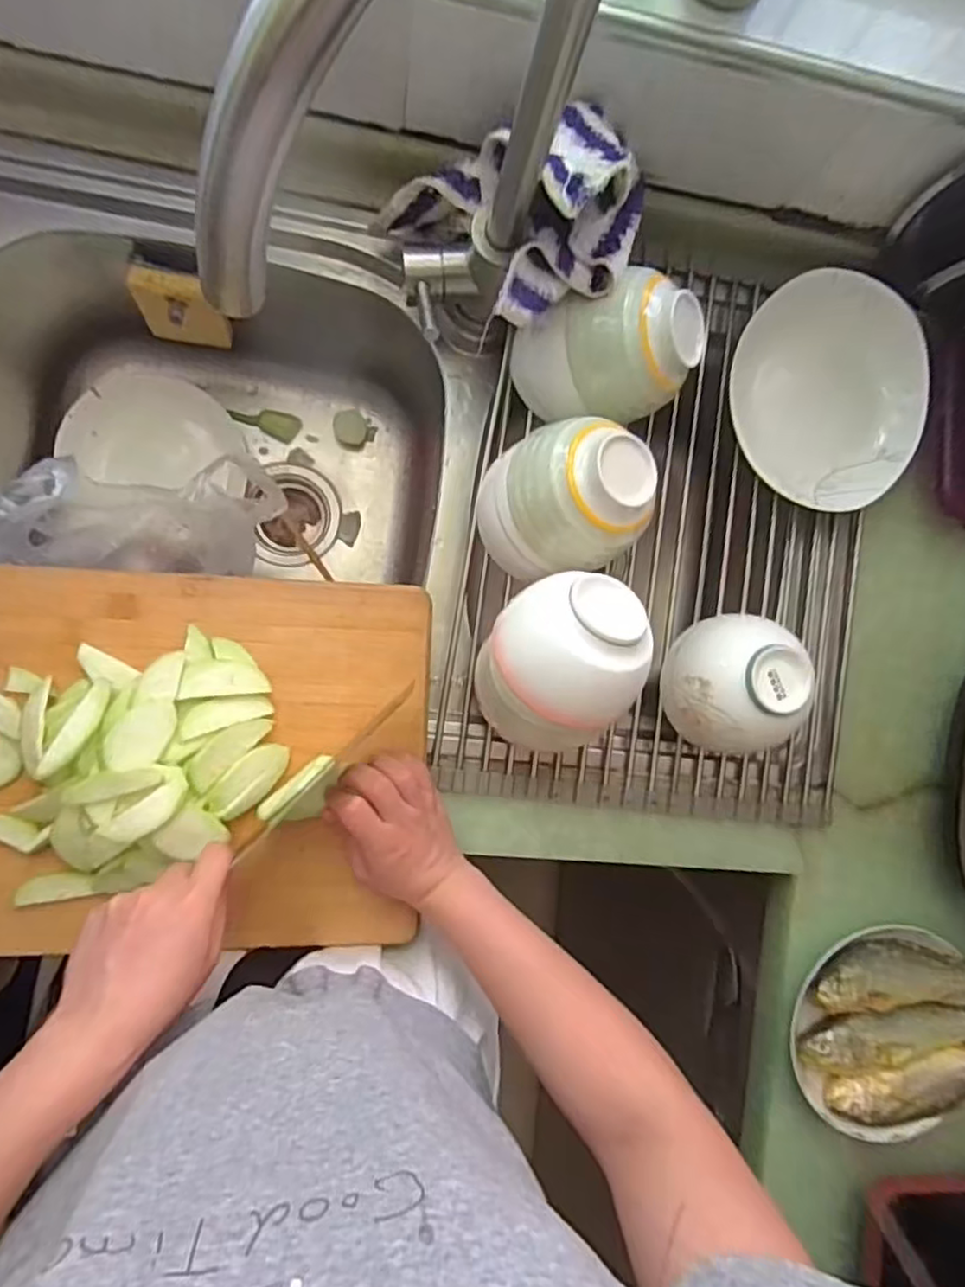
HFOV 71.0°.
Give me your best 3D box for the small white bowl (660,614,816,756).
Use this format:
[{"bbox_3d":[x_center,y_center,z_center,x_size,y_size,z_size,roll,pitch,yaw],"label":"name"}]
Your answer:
[{"bbox_3d":[0.202,0.031,0.538,0.093,0.084,0.104,-2,90,-9],"label":"small white bowl"}]

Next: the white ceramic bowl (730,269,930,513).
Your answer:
[{"bbox_3d":[0.288,-0.201,0.565,0.162,0.058,0.176,0,90,-9],"label":"white ceramic bowl"}]

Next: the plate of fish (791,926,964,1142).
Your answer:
[{"bbox_3d":[0.374,0.336,0.578,0.227,0.045,0.169,12,88,-9],"label":"plate of fish"}]

